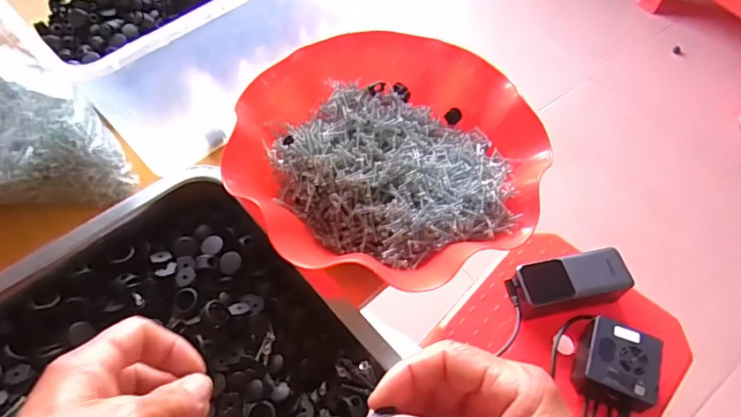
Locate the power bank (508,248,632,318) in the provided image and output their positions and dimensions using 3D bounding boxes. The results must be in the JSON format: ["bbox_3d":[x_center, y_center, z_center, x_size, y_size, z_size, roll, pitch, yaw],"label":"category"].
[{"bbox_3d":[0.225,0.088,0.583,0.133,0.046,0.057,-10,60,-9],"label":"power bank"}]

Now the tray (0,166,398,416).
[{"bbox_3d":[-0.159,0.124,0.295,0.296,0.044,0.238,-36,67,-22],"label":"tray"}]

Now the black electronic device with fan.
[{"bbox_3d":[0.263,0.167,0.542,0.069,0.046,0.077,18,59,8],"label":"black electronic device with fan"}]

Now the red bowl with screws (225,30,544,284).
[{"bbox_3d":[0.014,-0.046,0.383,0.218,0.048,0.205,1,58,-2],"label":"red bowl with screws"}]

